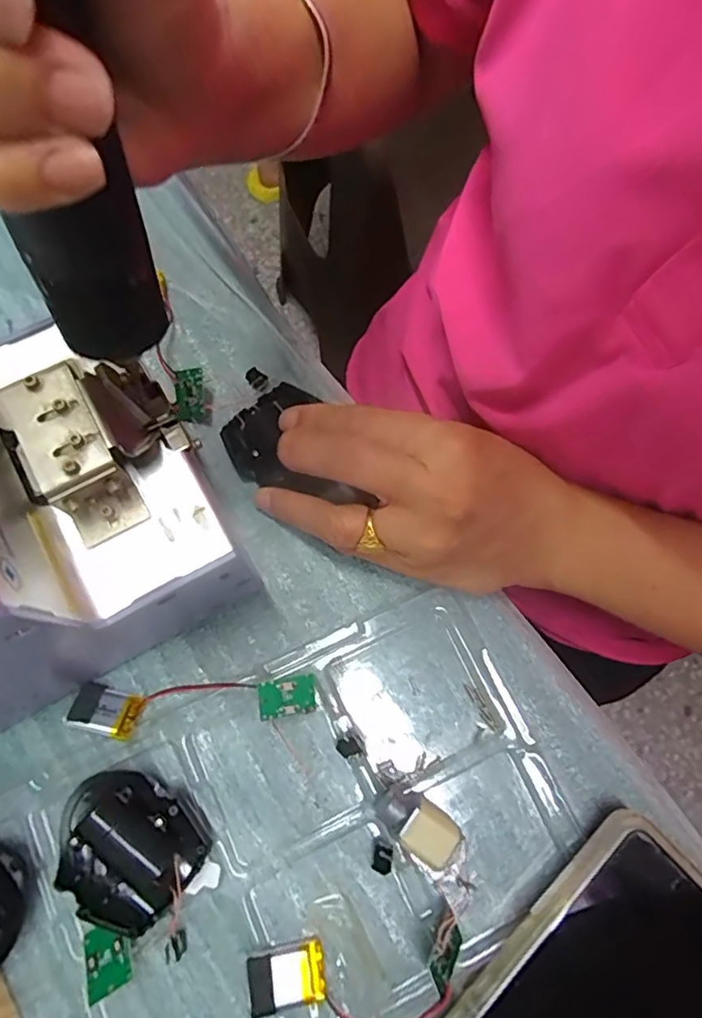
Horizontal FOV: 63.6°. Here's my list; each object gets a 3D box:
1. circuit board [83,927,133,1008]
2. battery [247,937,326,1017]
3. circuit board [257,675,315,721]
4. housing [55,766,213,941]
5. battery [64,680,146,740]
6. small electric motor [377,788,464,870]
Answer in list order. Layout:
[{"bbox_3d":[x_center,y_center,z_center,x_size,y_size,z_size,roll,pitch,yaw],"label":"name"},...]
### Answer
[{"bbox_3d":[-0.097,0.178,0.225,0.017,0.004,0.025,-27,43,-11],"label":"circuit board"},{"bbox_3d":[-0.026,0.190,0.230,0.030,0.011,0.020,-10,74,-5],"label":"battery"},{"bbox_3d":[-0.029,0.086,0.259,0.026,0.006,0.017,-6,81,-11],"label":"circuit board"},{"bbox_3d":[-0.094,0.140,0.235,0.058,0.025,0.049,36,76,8],"label":"housing"},{"bbox_3d":[-0.111,0.091,0.257,0.030,0.004,0.021,15,43,-1],"label":"battery"},{"bbox_3d":[0.028,0.134,0.244,0.036,0.019,0.019,35,75,8],"label":"small electric motor"}]

